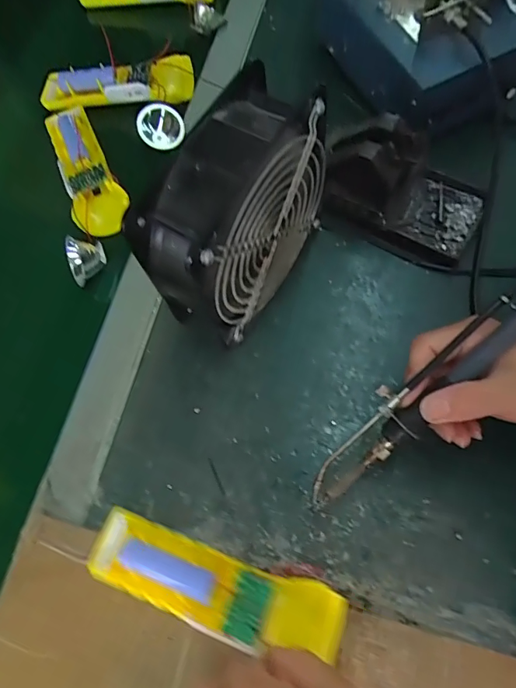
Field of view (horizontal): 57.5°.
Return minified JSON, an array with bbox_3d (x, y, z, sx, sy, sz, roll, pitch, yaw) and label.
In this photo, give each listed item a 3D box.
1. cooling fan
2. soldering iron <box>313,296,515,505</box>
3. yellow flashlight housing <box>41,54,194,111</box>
[{"bbox_3d":[-0.011,-0.081,0.330,0.054,0.155,0.138,32,76,16],"label":"cooling fan"},{"bbox_3d":[0.107,0.026,0.291,0.206,0.016,0.032,-44,71,9],"label":"soldering iron"},{"bbox_3d":[-0.138,-0.249,0.454,0.152,0.027,0.036,-5,69,4],"label":"yellow flashlight housing"}]

